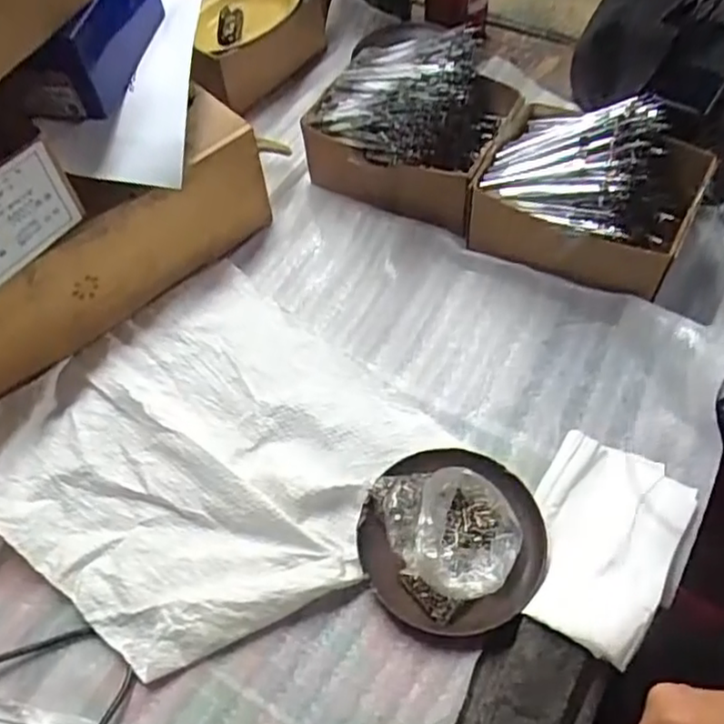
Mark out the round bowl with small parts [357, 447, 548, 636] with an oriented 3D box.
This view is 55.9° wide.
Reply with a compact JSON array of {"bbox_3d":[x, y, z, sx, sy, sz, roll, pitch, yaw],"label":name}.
[{"bbox_3d":[0.057,0.109,0.433,0.113,0.035,0.115,-2,59,3],"label":"round bowl with small parts"}]

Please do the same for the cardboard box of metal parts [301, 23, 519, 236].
[{"bbox_3d":[0.046,-0.212,0.603,0.151,0.108,0.161,23,63,16],"label":"cardboard box of metal parts"}]

